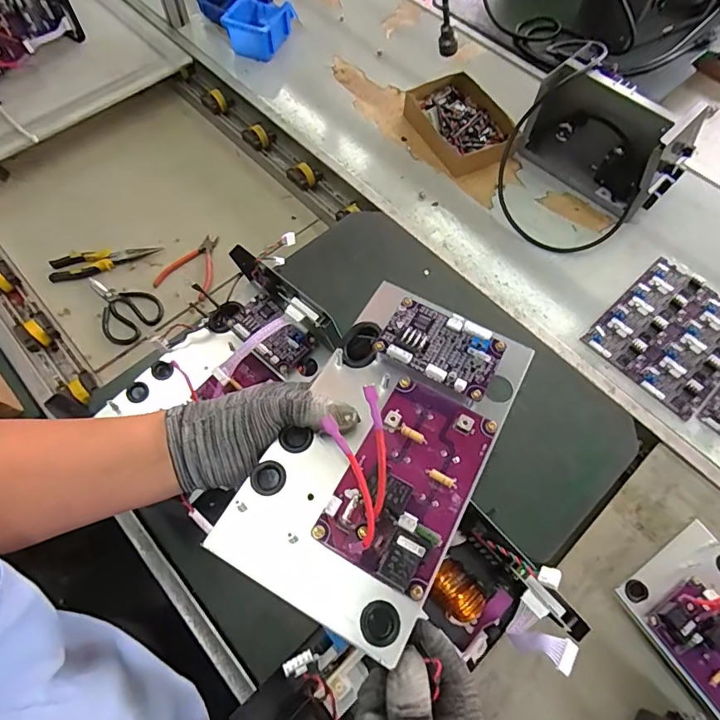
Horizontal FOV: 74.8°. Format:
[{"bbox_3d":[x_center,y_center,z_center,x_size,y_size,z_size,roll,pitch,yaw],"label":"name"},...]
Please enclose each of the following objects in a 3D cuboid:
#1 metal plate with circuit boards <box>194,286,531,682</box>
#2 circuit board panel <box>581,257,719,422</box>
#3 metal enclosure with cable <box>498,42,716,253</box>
[{"bbox_3d":[0.018,0.060,0.345,0.144,0.038,0.245,28,67,12],"label":"metal plate with circuit boards"},{"bbox_3d":[0.496,-0.045,0.741,0.235,0.010,0.183,-40,73,-17],"label":"circuit board panel"},{"bbox_3d":[0.391,-0.352,0.810,0.257,0.141,0.282,43,71,16],"label":"metal enclosure with cable"}]

